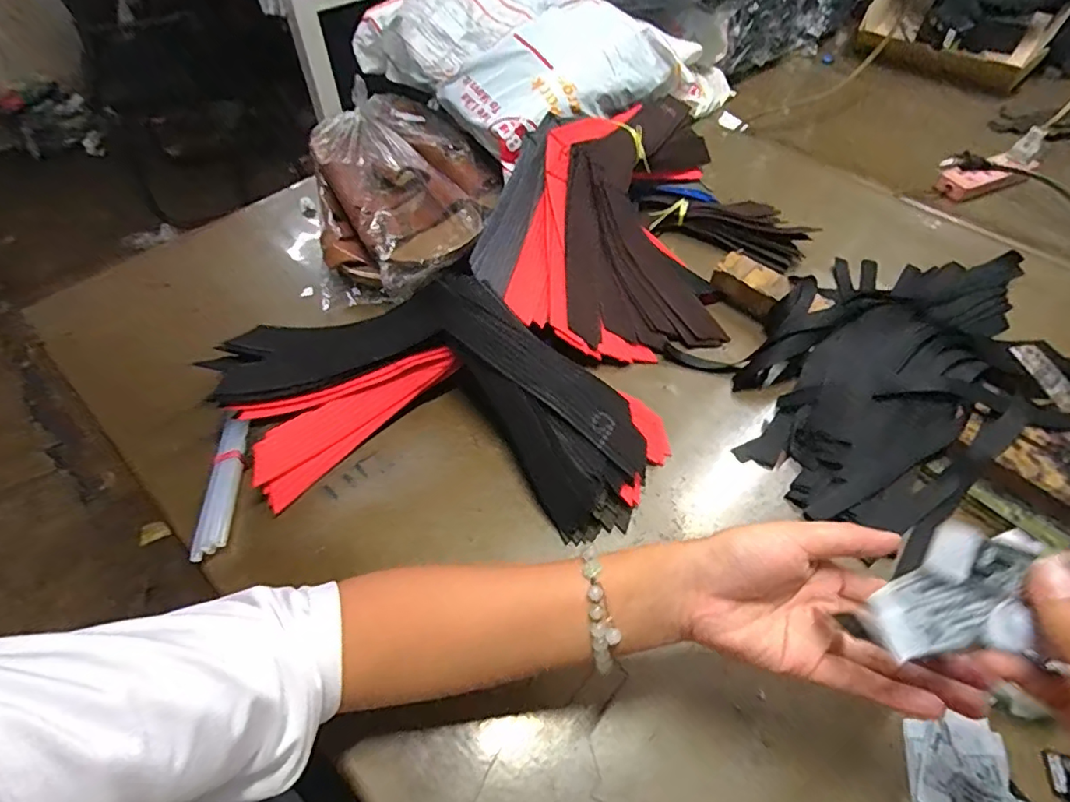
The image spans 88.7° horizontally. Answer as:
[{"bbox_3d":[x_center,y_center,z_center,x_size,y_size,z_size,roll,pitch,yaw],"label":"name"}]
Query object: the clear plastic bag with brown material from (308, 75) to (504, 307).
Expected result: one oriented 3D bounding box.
[{"bbox_3d":[-0.158,-0.241,0.613,0.193,0.081,0.282,-22,56,-16],"label":"clear plastic bag with brown material"}]

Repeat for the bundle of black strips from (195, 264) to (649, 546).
[{"bbox_3d":[-0.081,-0.020,0.460,0.364,0.034,0.160,20,81,7],"label":"bundle of black strips"}]

